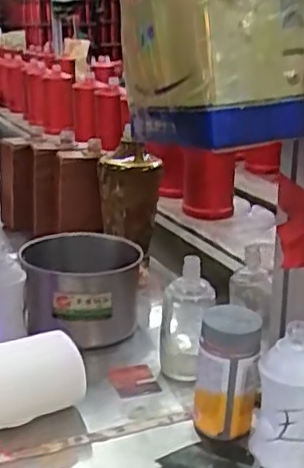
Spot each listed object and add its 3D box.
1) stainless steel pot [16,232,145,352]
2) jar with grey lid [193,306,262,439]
[{"bbox_3d":[-0.082,0.062,0.768,0.132,0.092,0.139,-2,19,-6],"label":"stainless steel pot"},{"bbox_3d":[0.066,0.121,0.567,0.052,0.112,0.043,6,14,7],"label":"jar with grey lid"}]

